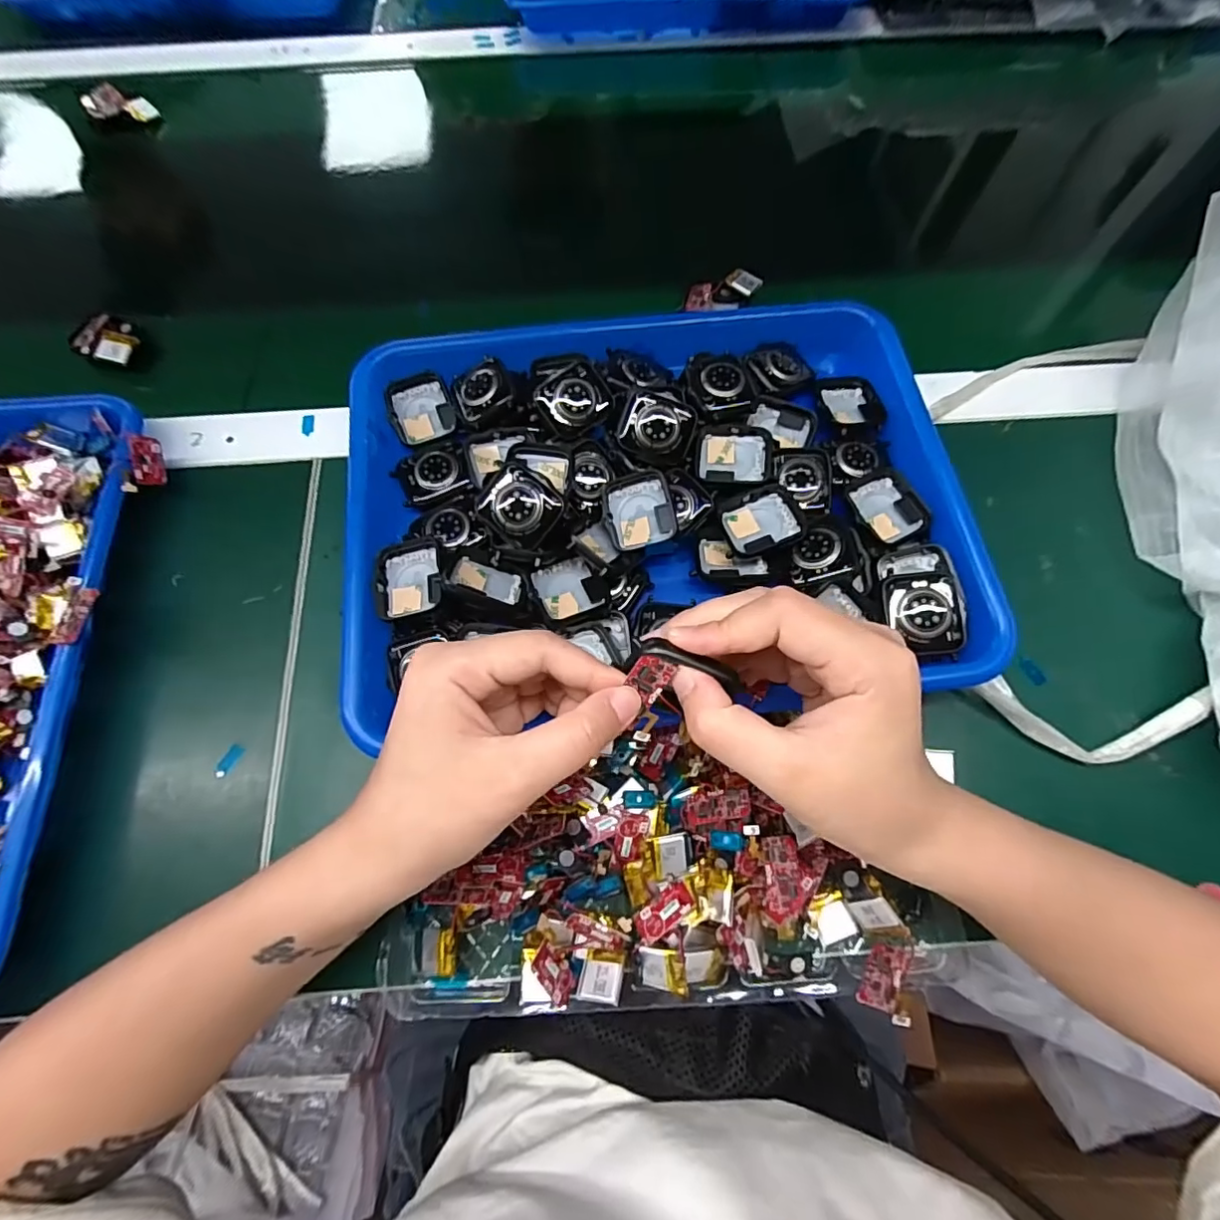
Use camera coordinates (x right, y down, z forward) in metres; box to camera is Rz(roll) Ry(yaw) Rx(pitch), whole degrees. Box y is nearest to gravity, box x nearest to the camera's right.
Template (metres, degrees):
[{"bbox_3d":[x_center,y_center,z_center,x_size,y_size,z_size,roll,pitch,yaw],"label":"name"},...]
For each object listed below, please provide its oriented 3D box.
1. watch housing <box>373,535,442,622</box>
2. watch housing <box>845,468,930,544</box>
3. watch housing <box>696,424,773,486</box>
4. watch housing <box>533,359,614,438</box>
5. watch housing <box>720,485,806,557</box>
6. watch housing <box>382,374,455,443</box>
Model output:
[{"bbox_3d":[-0.102,-0.018,0.284,0.035,0.014,0.043,-5,69,-2],"label":"watch housing"},{"bbox_3d":[0.151,-0.057,0.306,0.037,0.009,0.041,-22,71,-8],"label":"watch housing"},{"bbox_3d":[0.070,-0.087,0.315,0.043,0.011,0.035,7,70,3],"label":"watch housing"},{"bbox_3d":[-0.020,-0.120,0.317,0.041,0.009,0.036,-39,97,-9],"label":"watch housing"},{"bbox_3d":[0.082,-0.049,0.301,0.040,0.009,0.034,-16,70,-6],"label":"watch housing"},{"bbox_3d":[-0.114,-0.120,0.335,0.036,0.011,0.040,-23,87,-14],"label":"watch housing"}]

